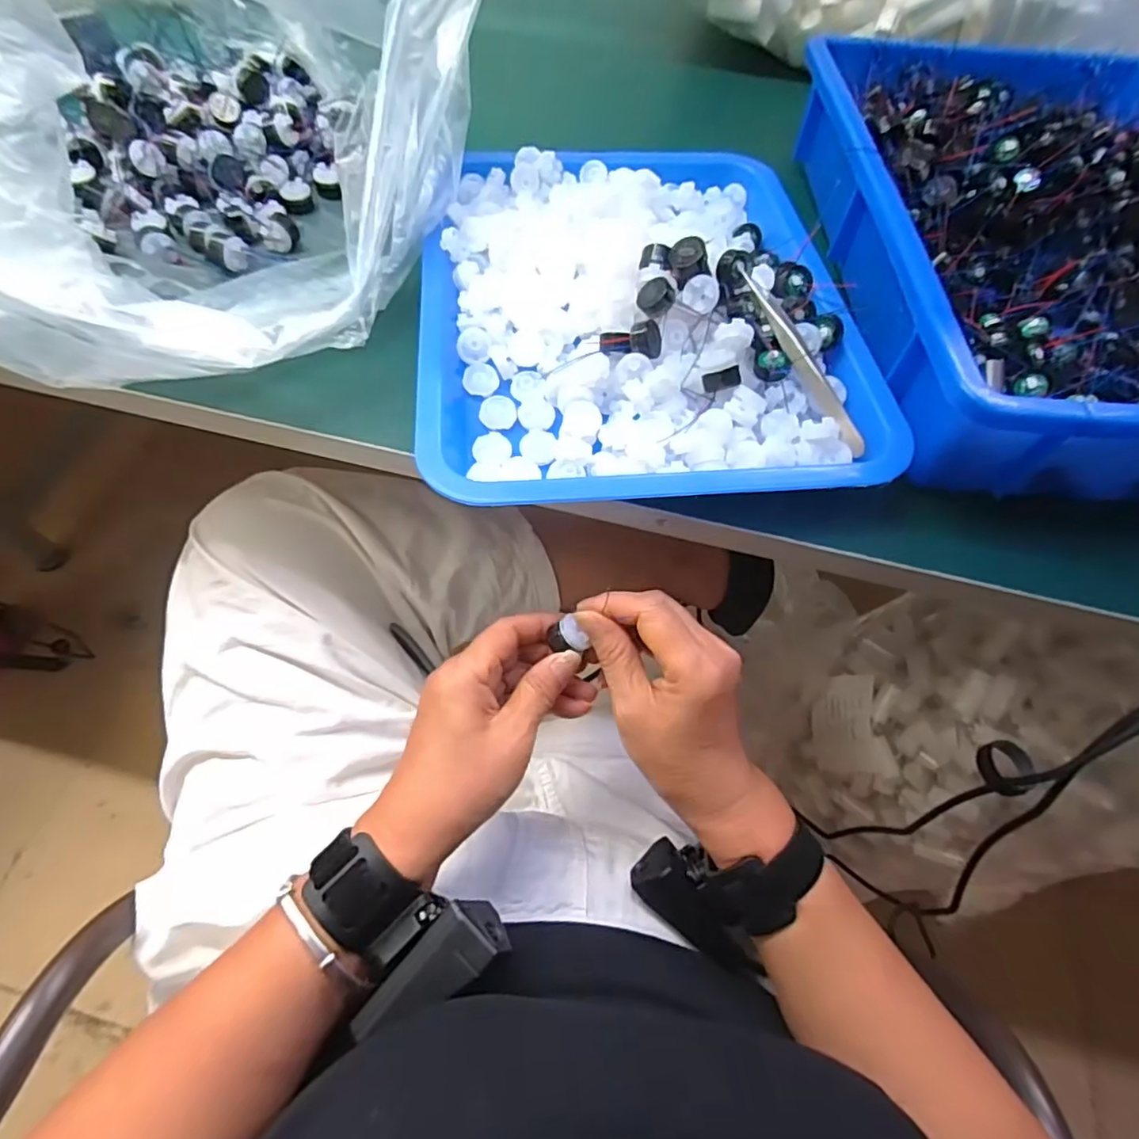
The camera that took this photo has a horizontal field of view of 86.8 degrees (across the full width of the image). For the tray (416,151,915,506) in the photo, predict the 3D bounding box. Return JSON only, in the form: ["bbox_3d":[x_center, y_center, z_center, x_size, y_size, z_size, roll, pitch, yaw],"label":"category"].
[{"bbox_3d":[0.041,-0.173,0.379,0.259,0.040,0.312,-3,60,-5],"label":"tray"}]

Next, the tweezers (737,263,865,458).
[{"bbox_3d":[0.132,-0.122,0.343,0.014,0.008,0.133,-23,77,-16],"label":"tweezers"}]

